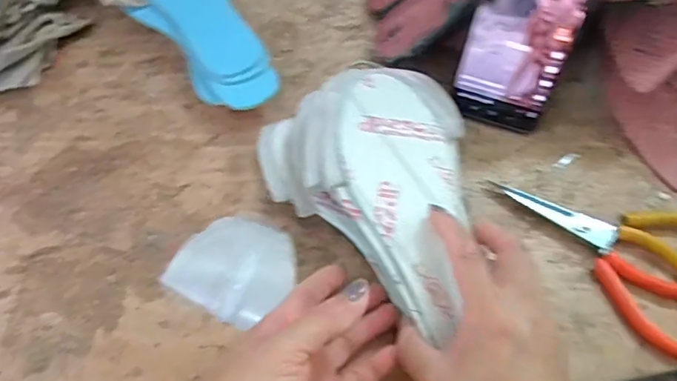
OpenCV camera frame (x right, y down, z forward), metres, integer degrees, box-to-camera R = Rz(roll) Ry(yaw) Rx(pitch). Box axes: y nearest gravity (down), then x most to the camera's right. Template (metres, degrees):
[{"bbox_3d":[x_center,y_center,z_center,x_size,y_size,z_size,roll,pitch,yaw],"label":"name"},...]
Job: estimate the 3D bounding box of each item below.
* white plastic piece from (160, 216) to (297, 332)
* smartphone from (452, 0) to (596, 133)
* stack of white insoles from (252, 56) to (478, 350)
[{"bbox_3d":[-0.073,0.053,0.381,0.086,0.008,0.069,25,78,22],"label":"white plastic piece"},{"bbox_3d":[0.140,-0.122,0.406,0.076,0.163,0.010,20,37,12],"label":"smartphone"},{"bbox_3d":[0.031,0.002,0.379,0.140,0.046,0.197,-16,61,-8],"label":"stack of white insoles"}]

